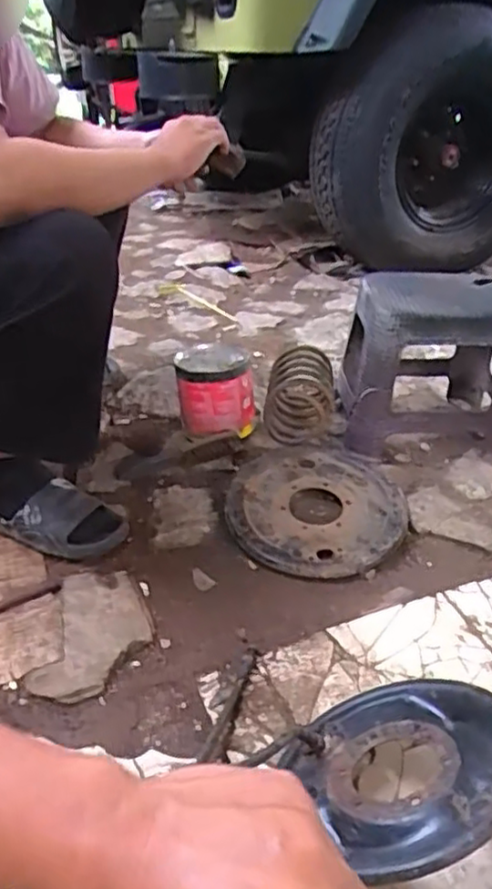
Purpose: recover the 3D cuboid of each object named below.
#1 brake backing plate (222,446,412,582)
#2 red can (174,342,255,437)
[{"bbox_3d":[0.121,0.106,1.189,0.299,0.062,0.293,-1,34,1],"label":"brake backing plate"},{"bbox_3d":[-0.062,-0.112,1.392,0.152,0.144,0.161,0,34,0],"label":"red can"}]

